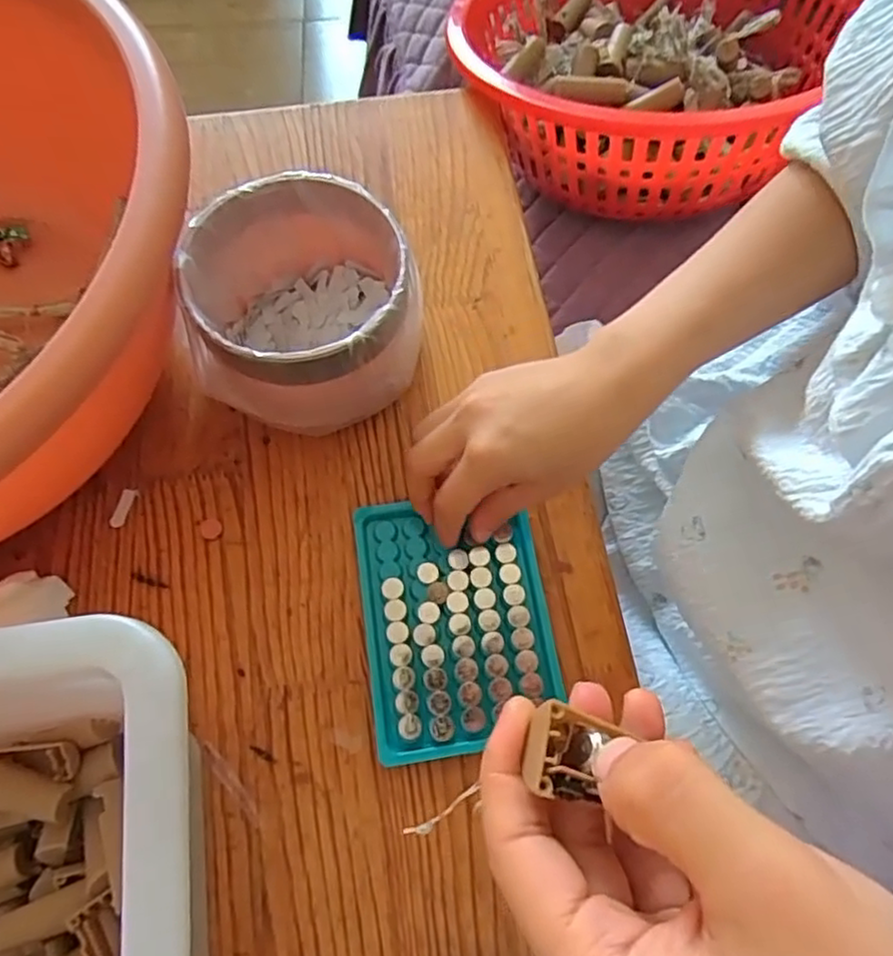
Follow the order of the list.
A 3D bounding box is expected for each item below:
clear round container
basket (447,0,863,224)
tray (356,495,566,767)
[{"bbox_3d":[-0.077,-0.093,0.373,0.113,0.084,0.112,0,67,0],"label":"clear round container"},{"bbox_3d":[0.155,-0.357,0.540,0.283,0.122,0.323,23,69,9],"label":"basket"},{"bbox_3d":[0.005,0.073,0.349,0.094,0.009,0.128,-7,69,-6],"label":"tray"}]

